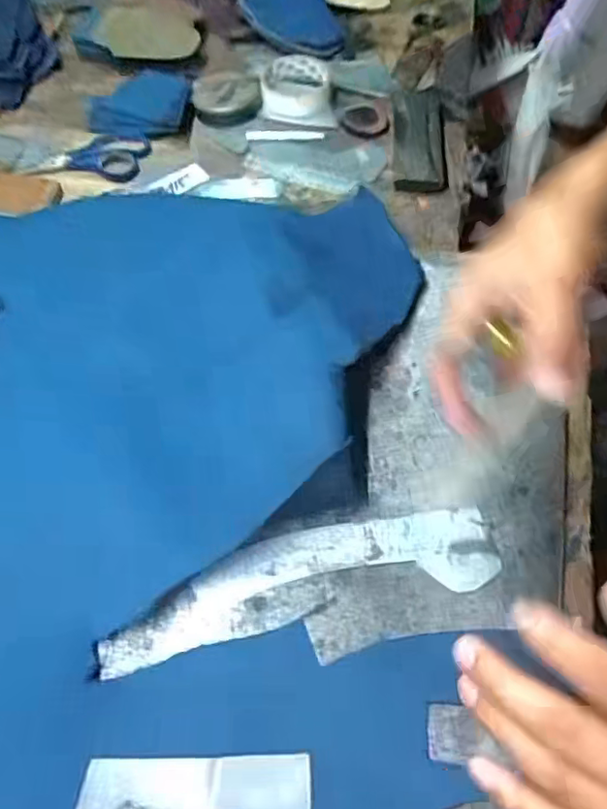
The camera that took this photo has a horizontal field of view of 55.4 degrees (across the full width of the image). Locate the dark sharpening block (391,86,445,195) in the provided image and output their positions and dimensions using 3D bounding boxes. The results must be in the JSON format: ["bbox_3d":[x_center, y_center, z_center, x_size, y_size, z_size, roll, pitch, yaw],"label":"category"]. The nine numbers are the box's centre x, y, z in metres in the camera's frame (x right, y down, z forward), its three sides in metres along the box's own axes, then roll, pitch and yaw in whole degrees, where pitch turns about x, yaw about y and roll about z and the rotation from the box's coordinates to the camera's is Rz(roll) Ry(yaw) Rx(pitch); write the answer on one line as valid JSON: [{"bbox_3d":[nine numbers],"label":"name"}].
[{"bbox_3d":[0.129,-0.303,0.651,0.056,0.016,0.195,3,62,1],"label":"dark sharpening block"}]

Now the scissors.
[{"bbox_3d":[-0.250,-0.282,0.660,0.141,0.008,0.067,0,62,-1],"label":"scissors"}]

